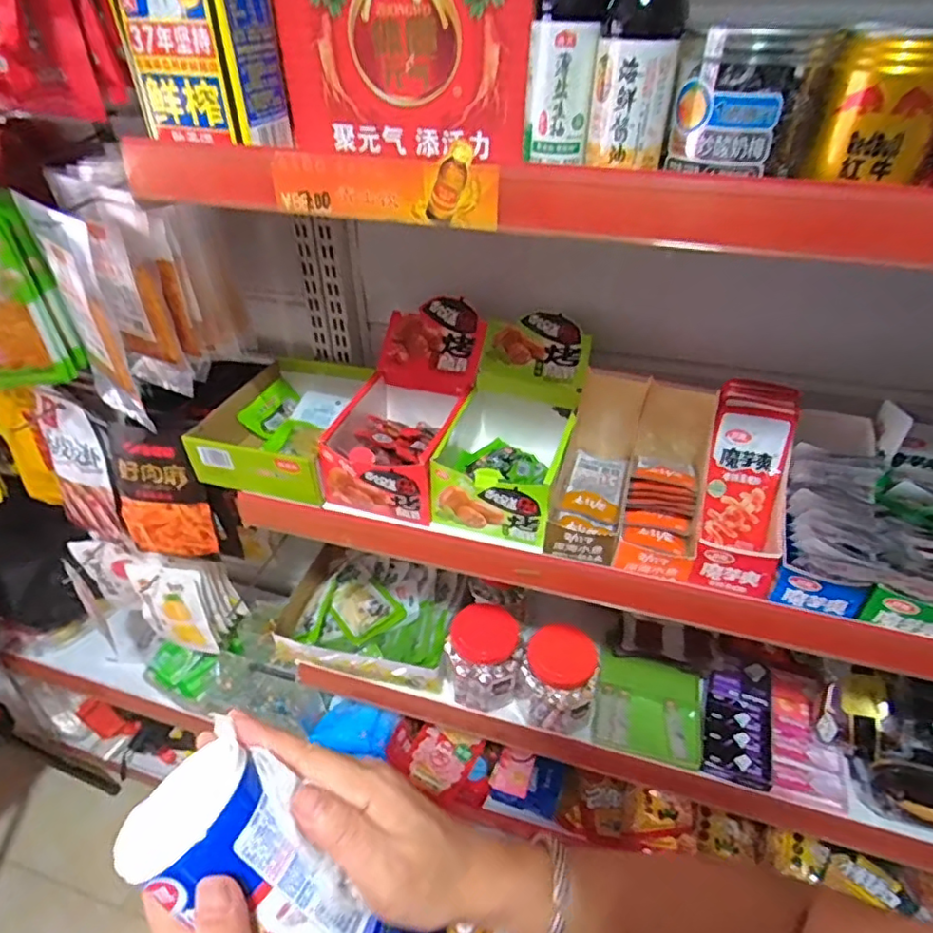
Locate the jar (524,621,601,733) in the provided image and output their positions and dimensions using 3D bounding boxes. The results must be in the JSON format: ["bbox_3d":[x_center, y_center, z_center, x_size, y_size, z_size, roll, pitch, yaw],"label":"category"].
[{"bbox_3d":[0.123,0.278,0.788,0.092,0.121,0.089,0,40,0],"label":"jar"}]

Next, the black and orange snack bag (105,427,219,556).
[{"bbox_3d":[-0.398,0.035,0.786,0.139,0.185,0.039,-4,22,7],"label":"black and orange snack bag"}]

